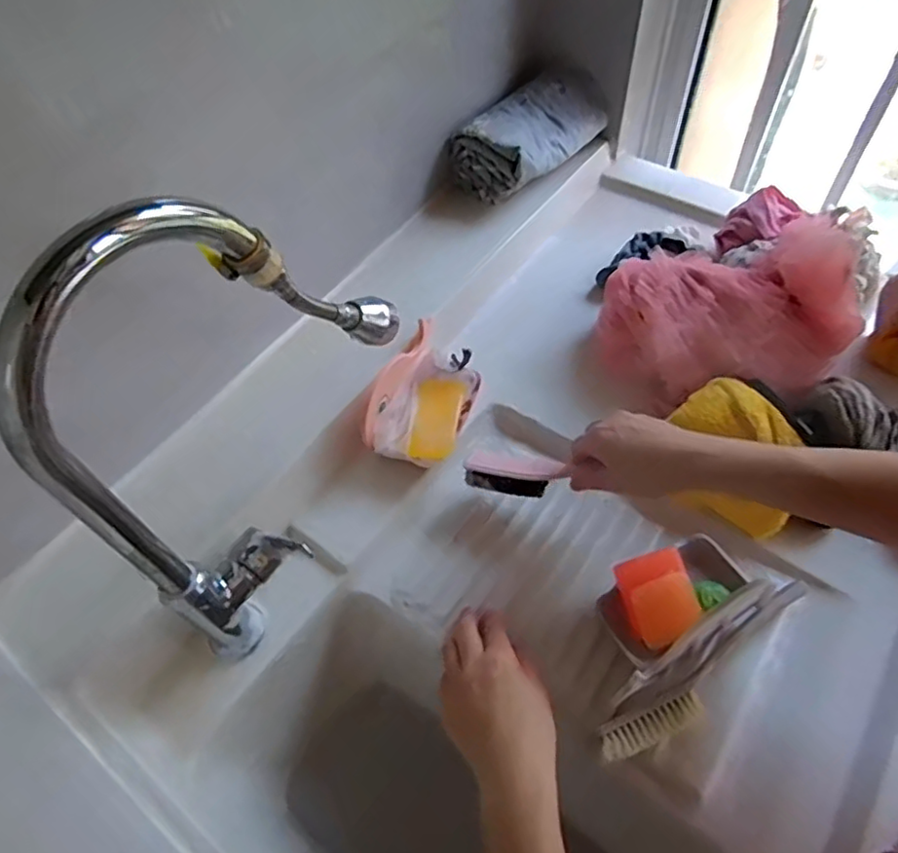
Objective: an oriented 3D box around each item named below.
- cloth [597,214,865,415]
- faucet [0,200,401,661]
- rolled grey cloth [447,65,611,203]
[{"bbox_3d":[0.285,-0.118,0.648,0.235,0.130,0.166,-8,56,-1],"label":"cloth"},{"bbox_3d":[-0.142,-0.009,0.479,0.071,0.355,0.291,25,61,20],"label":"faucet"},{"bbox_3d":[0.105,-0.382,0.812,0.116,0.071,0.211,30,63,23],"label":"rolled grey cloth"}]

